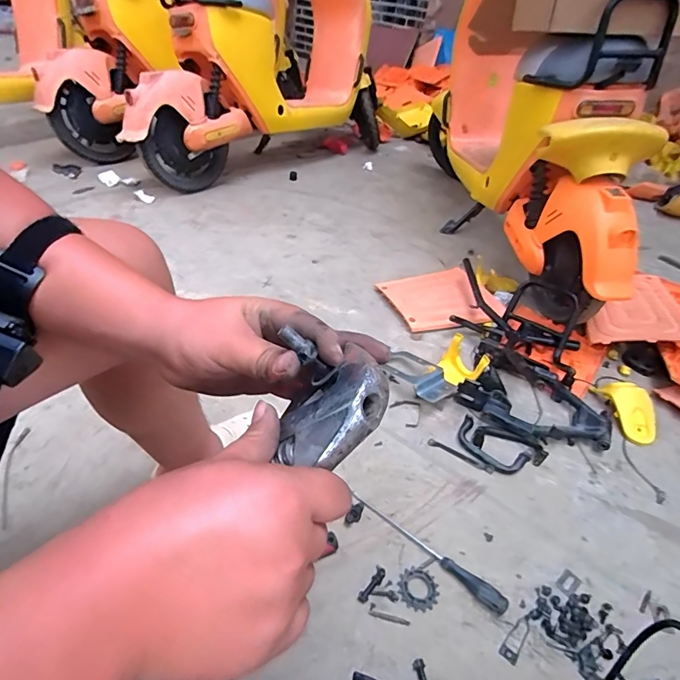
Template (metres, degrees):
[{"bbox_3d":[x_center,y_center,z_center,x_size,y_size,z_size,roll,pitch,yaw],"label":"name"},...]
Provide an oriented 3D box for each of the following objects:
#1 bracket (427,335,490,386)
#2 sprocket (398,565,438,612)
[{"bbox_3d":[0.290,0.065,1.074,0.111,0.081,0.114,33,47,27],"label":"bracket"},{"bbox_3d":[0.126,0.401,0.716,0.062,0.004,0.063,4,40,-4],"label":"sprocket"}]

